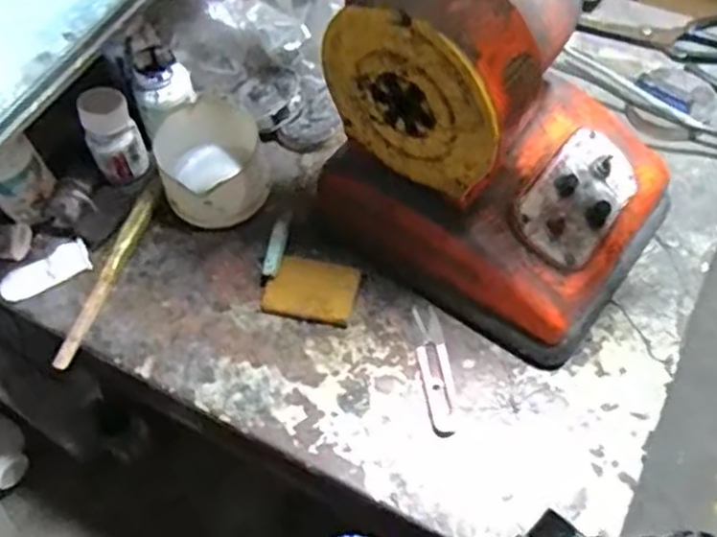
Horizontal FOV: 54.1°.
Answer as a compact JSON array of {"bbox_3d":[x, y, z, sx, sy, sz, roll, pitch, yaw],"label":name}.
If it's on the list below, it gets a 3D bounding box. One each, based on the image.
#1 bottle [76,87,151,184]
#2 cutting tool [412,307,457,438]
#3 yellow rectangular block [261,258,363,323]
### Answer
[{"bbox_3d":[-0.208,-0.112,0.597,0.043,0.078,0.043,-23,61,-11],"label":"bottle"},{"bbox_3d":[0.057,0.075,0.524,0.022,0.004,0.101,-8,60,-3],"label":"cutting tool"},{"bbox_3d":[-0.037,0.016,0.557,0.070,0.011,0.050,8,60,7],"label":"yellow rectangular block"}]

